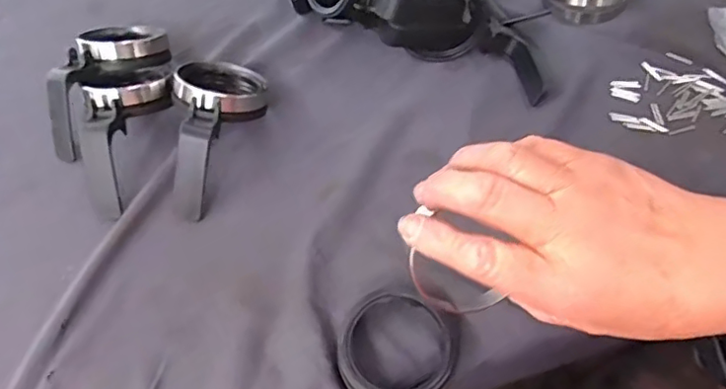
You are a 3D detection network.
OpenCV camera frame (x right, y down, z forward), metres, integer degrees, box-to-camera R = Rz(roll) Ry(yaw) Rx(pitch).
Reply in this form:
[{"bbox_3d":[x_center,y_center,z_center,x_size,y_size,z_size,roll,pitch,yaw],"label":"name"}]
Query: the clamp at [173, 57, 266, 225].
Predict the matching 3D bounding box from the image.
[{"bbox_3d":[-0.108,-0.051,0.437,0.066,0.047,0.129,-7,56,0],"label":"clamp"}]

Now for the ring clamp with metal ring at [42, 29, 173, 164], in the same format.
[{"bbox_3d":[-0.219,-0.099,0.476,0.060,0.044,0.135,26,62,20],"label":"ring clamp with metal ring"}]

